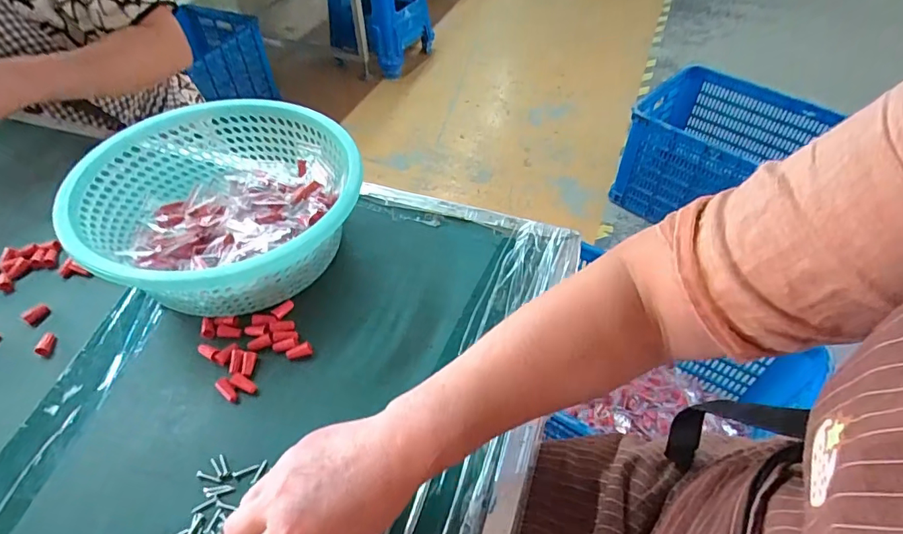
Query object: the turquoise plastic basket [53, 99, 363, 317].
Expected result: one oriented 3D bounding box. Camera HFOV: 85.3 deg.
[{"bbox_3d":[-0.229,-0.065,0.523,0.259,0.116,0.248,-14,50,-11],"label":"turquoise plastic basket"}]

